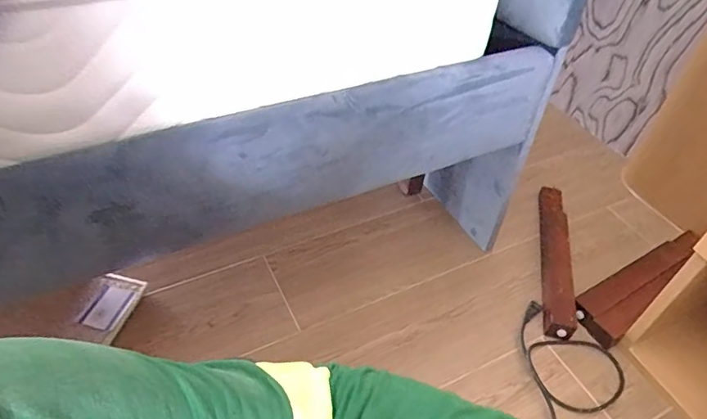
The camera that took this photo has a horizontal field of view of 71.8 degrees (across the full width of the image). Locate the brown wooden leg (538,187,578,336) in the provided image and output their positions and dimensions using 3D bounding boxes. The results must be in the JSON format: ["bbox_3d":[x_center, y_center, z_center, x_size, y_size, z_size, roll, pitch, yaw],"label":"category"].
[{"bbox_3d":[0.429,0.090,1.036,0.054,0.045,0.411,13,46,7],"label":"brown wooden leg"}]

